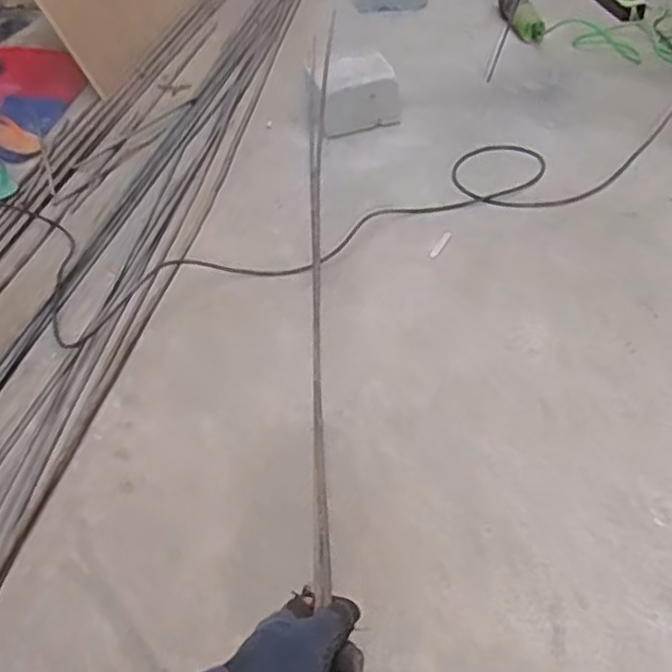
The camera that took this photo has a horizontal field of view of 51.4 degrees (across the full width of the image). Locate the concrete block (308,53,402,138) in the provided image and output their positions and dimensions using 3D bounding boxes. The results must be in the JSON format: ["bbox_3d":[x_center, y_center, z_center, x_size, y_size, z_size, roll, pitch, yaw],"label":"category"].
[{"bbox_3d":[0.039,-0.502,1.439,0.186,0.086,0.164,-10,41,-2],"label":"concrete block"}]

